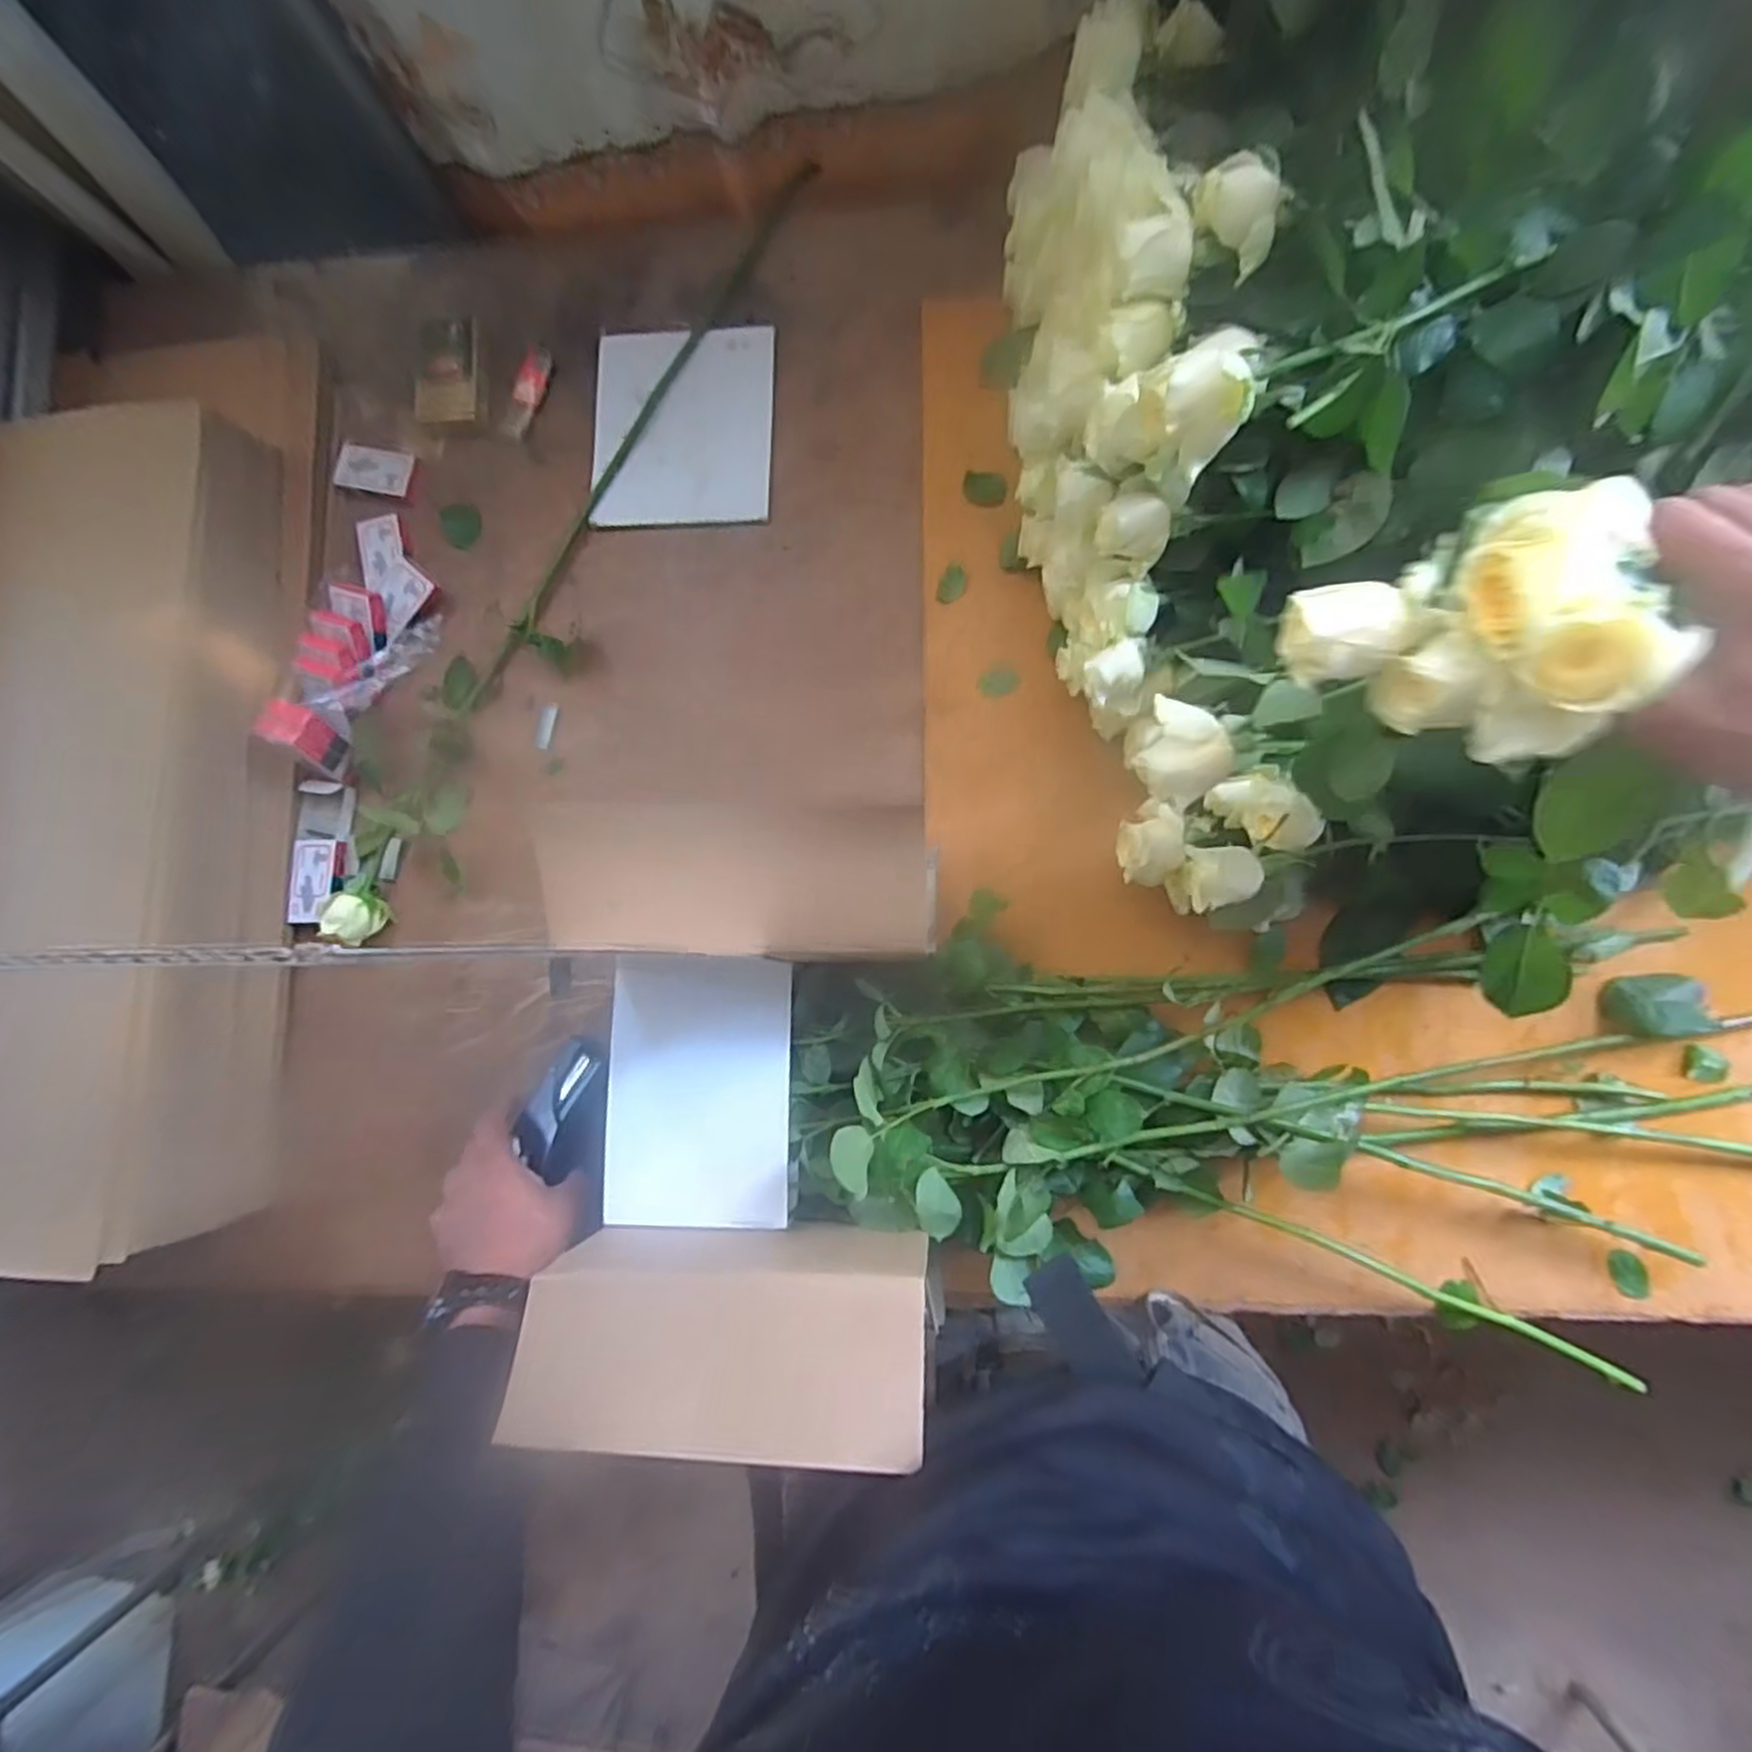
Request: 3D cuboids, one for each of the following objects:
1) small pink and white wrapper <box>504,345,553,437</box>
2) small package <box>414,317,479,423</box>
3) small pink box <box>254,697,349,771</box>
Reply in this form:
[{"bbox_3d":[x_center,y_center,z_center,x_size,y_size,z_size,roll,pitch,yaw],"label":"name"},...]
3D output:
[{"bbox_3d":[-0.308,-0.429,0.663,0.025,0.007,0.088,14,84,6],"label":"small pink and white wrapper"},{"bbox_3d":[-0.379,-0.447,0.667,0.053,0.023,0.094,-3,83,4],"label":"small package"},{"bbox_3d":[-0.466,-0.117,0.608,0.043,0.047,0.035,28,86,7],"label":"small pink box"}]

